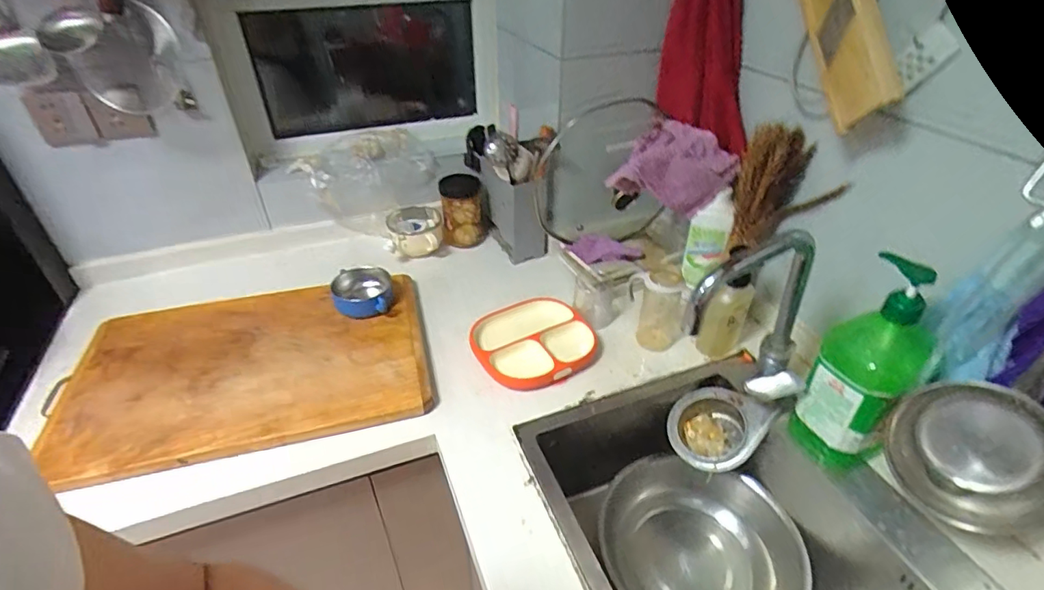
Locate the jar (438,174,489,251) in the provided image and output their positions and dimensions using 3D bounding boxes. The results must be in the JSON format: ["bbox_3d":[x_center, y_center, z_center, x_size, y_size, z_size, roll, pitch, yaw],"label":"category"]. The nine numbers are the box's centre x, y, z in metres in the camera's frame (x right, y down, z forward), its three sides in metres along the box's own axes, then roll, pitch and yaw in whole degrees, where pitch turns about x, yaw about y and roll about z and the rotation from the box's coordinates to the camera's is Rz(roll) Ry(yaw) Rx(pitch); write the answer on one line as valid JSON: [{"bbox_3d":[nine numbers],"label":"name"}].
[{"bbox_3d":[-0.129,-0.189,1.160,0.104,0.130,0.100,-5,37,-6],"label":"jar"}]

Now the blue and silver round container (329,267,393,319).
[{"bbox_3d":[-0.292,-0.001,0.946,0.103,0.051,0.114,-13,39,-16],"label":"blue and silver round container"}]

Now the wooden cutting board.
[{"bbox_3d":[-0.425,0.102,0.837,0.514,0.030,0.361,-11,39,-15],"label":"wooden cutting board"}]

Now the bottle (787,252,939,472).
[{"bbox_3d":[0.433,0.101,0.653,0.085,0.294,0.108,-23,43,-28],"label":"bottle"}]

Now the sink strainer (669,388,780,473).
[{"bbox_3d":[0.311,0.214,0.824,0.141,0.068,0.141,-51,45,-9],"label":"sink strainer"}]

